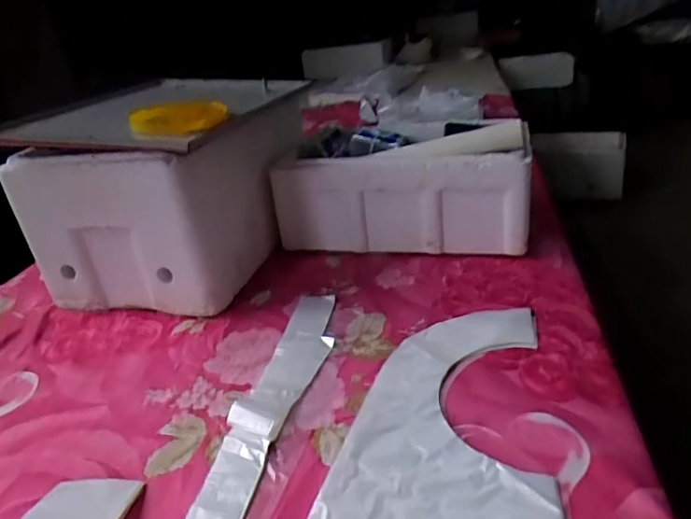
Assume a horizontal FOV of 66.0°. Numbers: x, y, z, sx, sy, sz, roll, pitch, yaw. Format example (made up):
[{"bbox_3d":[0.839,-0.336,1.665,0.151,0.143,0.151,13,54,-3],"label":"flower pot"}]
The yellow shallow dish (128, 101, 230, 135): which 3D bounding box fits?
[{"bbox_3d":[-0.226,-0.196,0.726,0.127,0.026,0.126,-13,28,-13],"label":"yellow shallow dish"}]

